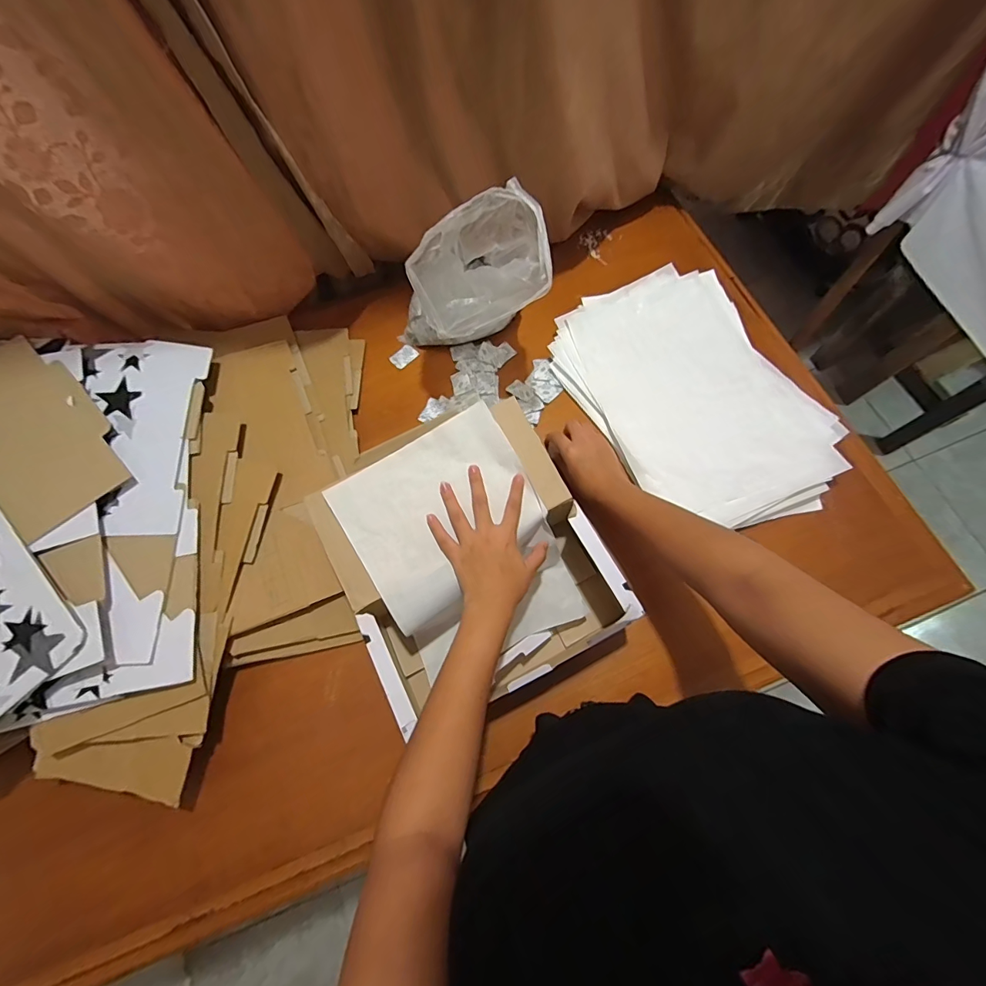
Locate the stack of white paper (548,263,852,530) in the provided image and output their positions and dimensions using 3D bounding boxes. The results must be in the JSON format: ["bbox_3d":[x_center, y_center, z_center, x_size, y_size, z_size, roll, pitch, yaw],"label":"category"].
[{"bbox_3d":[0.284,-0.140,0.630,0.275,0.034,0.394,-27,72,-7],"label":"stack of white paper"}]

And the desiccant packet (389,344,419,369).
[{"bbox_3d":[-0.142,-0.218,0.702,0.030,0.004,0.041,42,78,15],"label":"desiccant packet"}]

